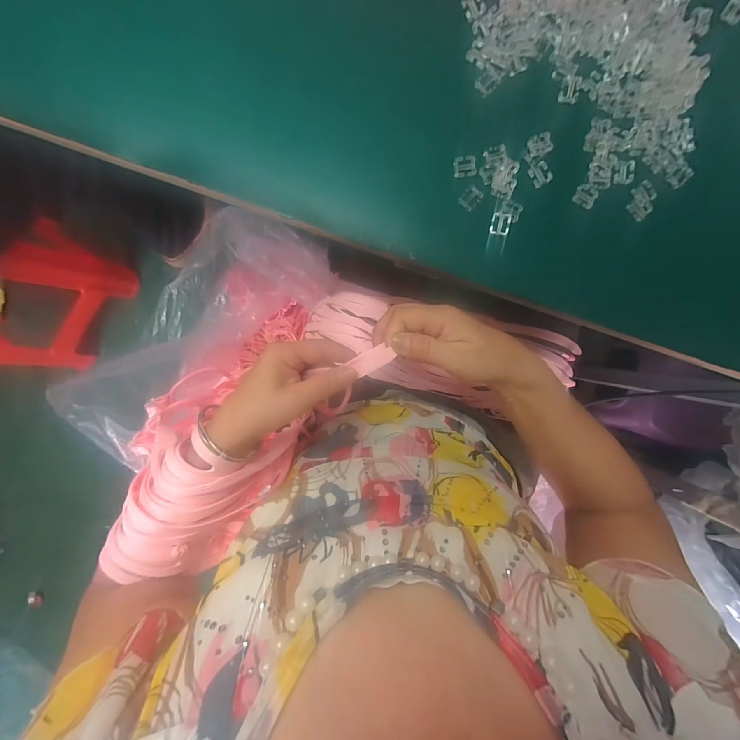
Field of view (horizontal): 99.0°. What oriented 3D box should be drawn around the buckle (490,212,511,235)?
[{"bbox_3d":[0.120,-0.134,0.288,0.015,0.004,0.019,9,95,-2],"label":"buckle"}]

